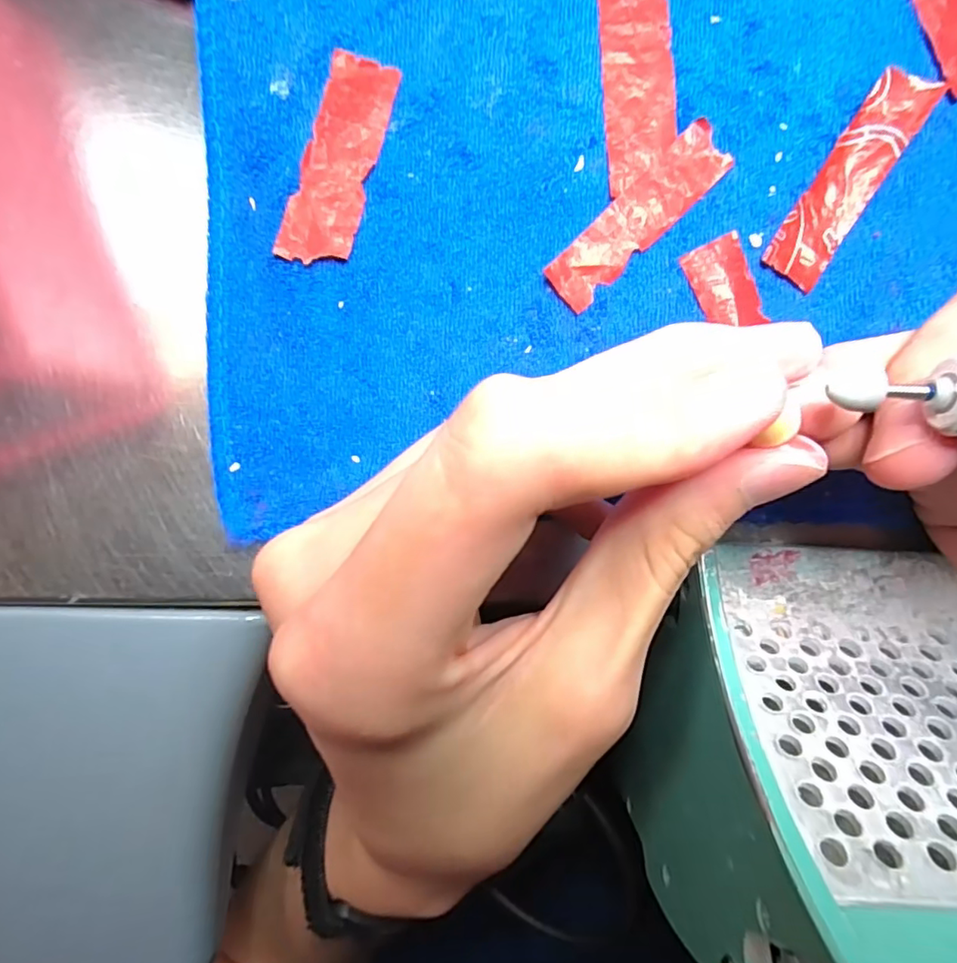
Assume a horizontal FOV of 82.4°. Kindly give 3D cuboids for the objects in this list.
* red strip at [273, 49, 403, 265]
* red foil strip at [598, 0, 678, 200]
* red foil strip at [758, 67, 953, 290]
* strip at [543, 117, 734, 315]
[{"bbox_3d":[-0.038,-0.088,0.150,0.019,0.004,0.058,17,89,-6],"label":"red strip"},{"bbox_3d":[0.044,-0.109,0.149,0.019,0.004,0.057,-4,89,1],"label":"red foil strip"},{"bbox_3d":[0.100,-0.081,0.147,0.016,0.007,0.058,33,89,2],"label":"red foil strip"},{"bbox_3d":[0.044,-0.072,0.150,0.058,0.004,0.015,-44,88,0],"label":"strip"}]

